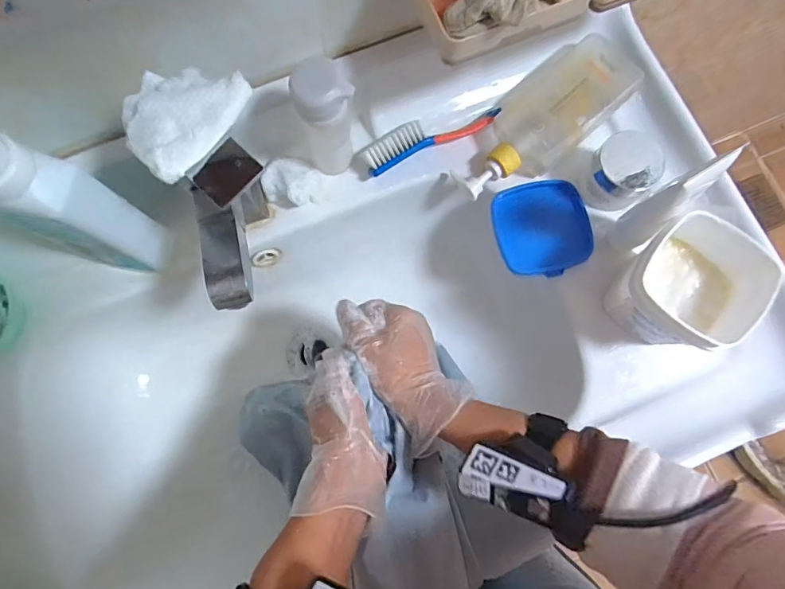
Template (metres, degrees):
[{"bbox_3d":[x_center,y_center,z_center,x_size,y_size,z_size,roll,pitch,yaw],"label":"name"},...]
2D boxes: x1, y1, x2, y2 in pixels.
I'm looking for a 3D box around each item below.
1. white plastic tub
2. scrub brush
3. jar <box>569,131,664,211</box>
[{"bbox_3d":[0.251,-0.003,0.413,0.093,0.104,0.094,-42,81,-8],"label":"white plastic tub"},{"bbox_3d":[0.038,-0.161,0.474,0.143,0.032,0.031,-25,79,-5],"label":"scrub brush"},{"bbox_3d":[0.227,-0.128,0.464,0.070,0.055,0.066,0,78,0],"label":"jar"}]

